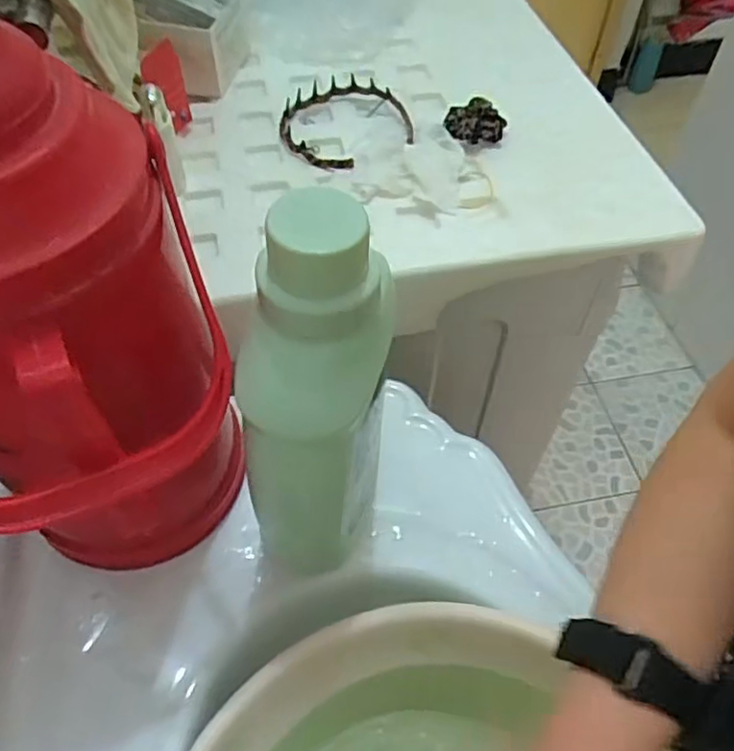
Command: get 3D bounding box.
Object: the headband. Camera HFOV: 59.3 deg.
[{"bbox_3d":[-0.026,-0.283,0.727,0.138,0.027,0.152,-9,55,-8],"label":"headband"}]

